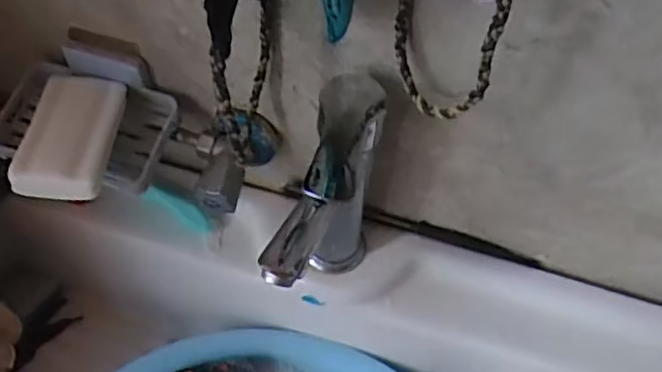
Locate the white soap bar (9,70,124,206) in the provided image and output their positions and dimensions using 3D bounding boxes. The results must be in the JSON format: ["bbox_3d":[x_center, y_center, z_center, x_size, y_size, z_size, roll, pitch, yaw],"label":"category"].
[{"bbox_3d":[-0.192,-0.038,0.490,0.061,0.022,0.112,2,58,-2],"label":"white soap bar"}]

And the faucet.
[{"bbox_3d":[-0.003,0.030,0.492,0.047,0.201,0.133,20,59,9],"label":"faucet"}]

